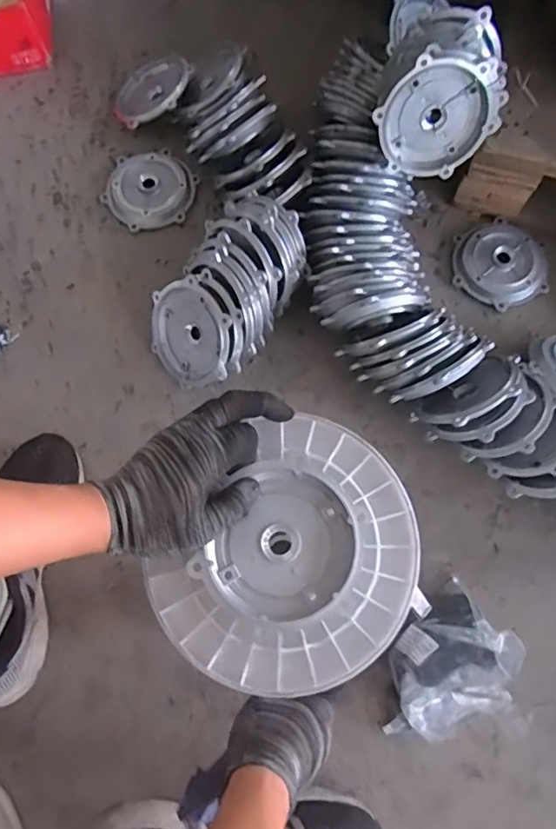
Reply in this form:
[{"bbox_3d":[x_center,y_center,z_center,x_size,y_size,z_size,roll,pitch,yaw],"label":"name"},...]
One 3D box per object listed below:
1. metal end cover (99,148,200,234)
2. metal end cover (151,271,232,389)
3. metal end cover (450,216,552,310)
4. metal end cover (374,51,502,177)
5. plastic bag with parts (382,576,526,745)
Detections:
[{"bbox_3d":[-0.183,-0.324,0.795,0.122,0.021,0.131,-40,77,-11],"label":"metal end cover"},{"bbox_3d":[-0.110,-0.099,0.690,0.128,0.120,0.016,45,34,12],"label":"metal end cover"},{"bbox_3d":[0.299,-0.205,0.756,0.117,0.020,0.125,-2,73,-1],"label":"metal end cover"},{"bbox_3d":[0.182,-0.340,0.644,0.126,0.129,0.015,26,44,-29],"label":"metal end cover"},{"bbox_3d":[0.177,0.275,0.586,0.156,0.089,0.119,-35,76,-10],"label":"plastic bag with parts"}]

